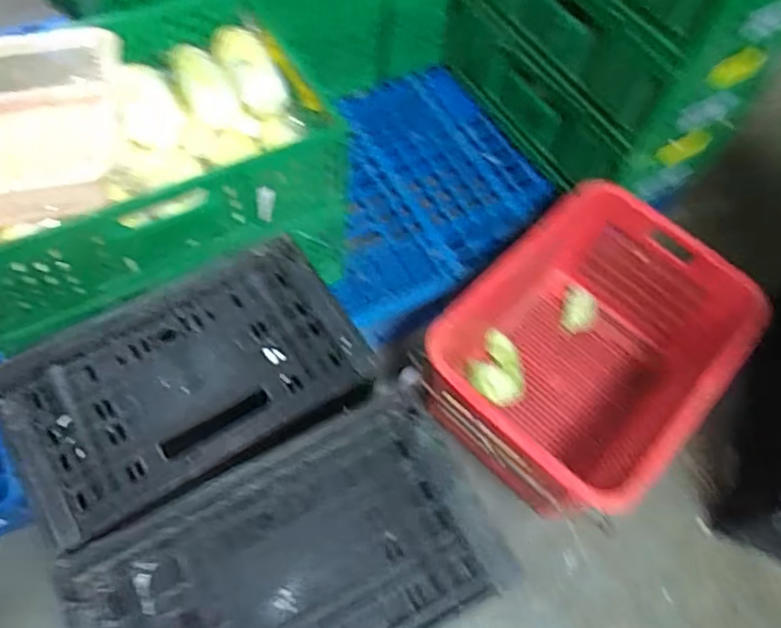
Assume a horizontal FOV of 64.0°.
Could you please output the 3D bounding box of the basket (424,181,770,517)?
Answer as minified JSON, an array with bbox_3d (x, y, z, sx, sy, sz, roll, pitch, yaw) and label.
[{"bbox_3d":[0.402,0.082,1.313,0.428,0.369,0.619,42,65,16],"label":"basket"}]

